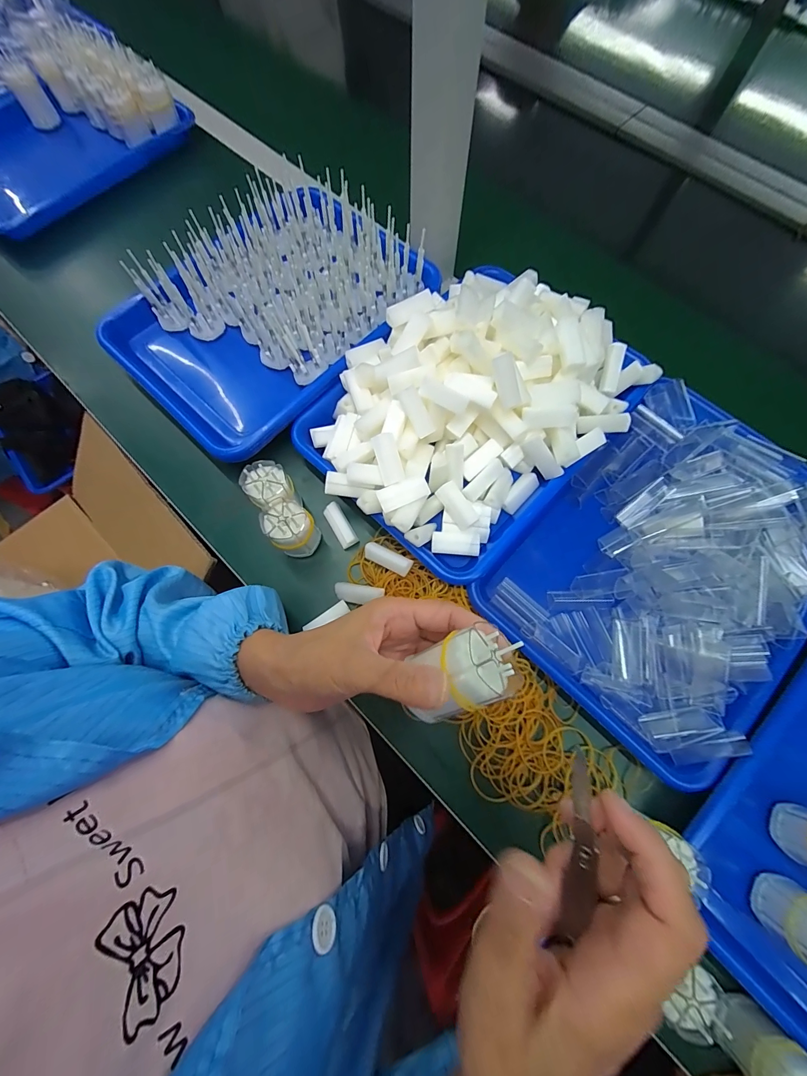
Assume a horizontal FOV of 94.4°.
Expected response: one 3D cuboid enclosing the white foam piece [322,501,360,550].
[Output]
[{"bbox_3d":[-0.064,-0.012,0.375,0.018,0.011,0.047,-30,75,-9],"label":"white foam piece"}]

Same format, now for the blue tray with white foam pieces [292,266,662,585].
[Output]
[{"bbox_3d":[0.067,-0.136,0.367,0.313,0.091,0.242,-41,77,-12],"label":"blue tray with white foam pieces"}]

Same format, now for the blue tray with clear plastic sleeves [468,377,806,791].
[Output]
[{"bbox_3d":[0.251,0.015,0.341,0.236,0.040,0.323,42,77,12],"label":"blue tray with clear plastic sleeves"}]

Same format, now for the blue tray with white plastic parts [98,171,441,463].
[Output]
[{"bbox_3d":[-0.148,-0.260,0.419,0.241,0.076,0.325,41,77,12],"label":"blue tray with white plastic parts"}]

